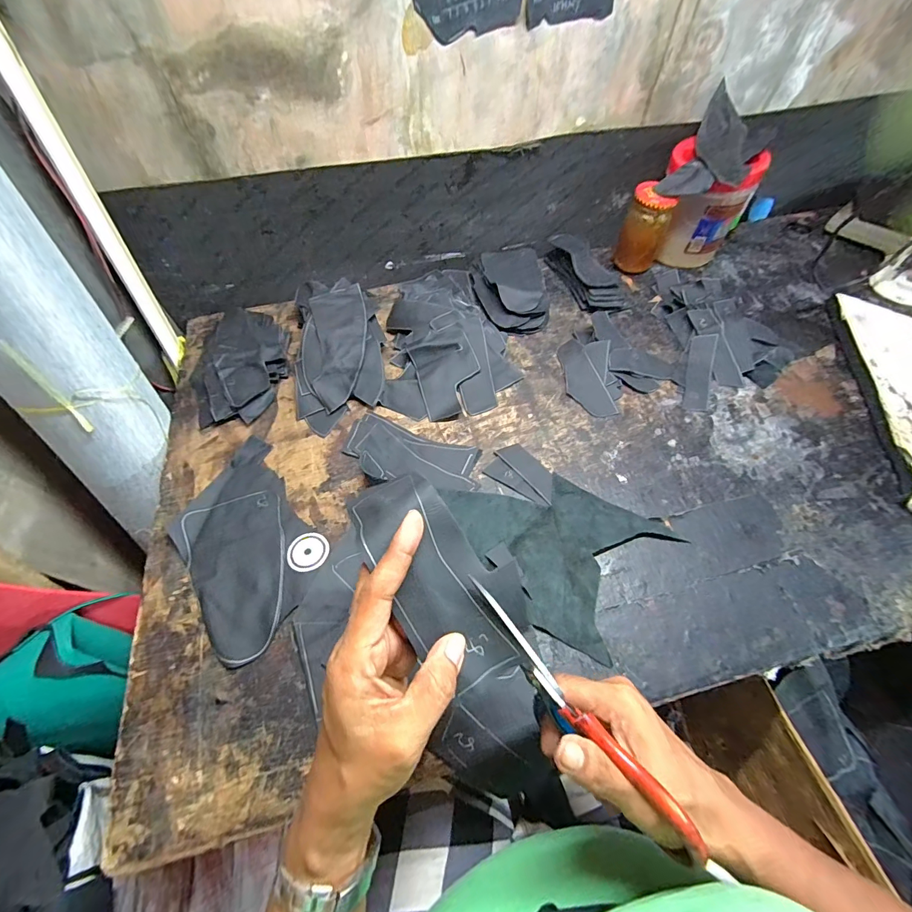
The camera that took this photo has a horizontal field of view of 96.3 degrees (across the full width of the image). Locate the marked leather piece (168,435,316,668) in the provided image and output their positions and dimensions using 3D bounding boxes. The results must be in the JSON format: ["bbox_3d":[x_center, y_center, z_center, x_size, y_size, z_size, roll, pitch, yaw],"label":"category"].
[{"bbox_3d":[-0.214,0.084,0.416,0.116,0.006,0.214,-32,63,-18],"label":"marked leather piece"}]

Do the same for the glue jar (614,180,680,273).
[{"bbox_3d":[0.285,-0.339,0.617,0.060,0.116,0.060,25,61,16],"label":"glue jar"}]

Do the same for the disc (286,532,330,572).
[{"bbox_3d":[-0.148,0.095,0.409,0.040,0.004,0.041,0,58,1],"label":"disc"}]

